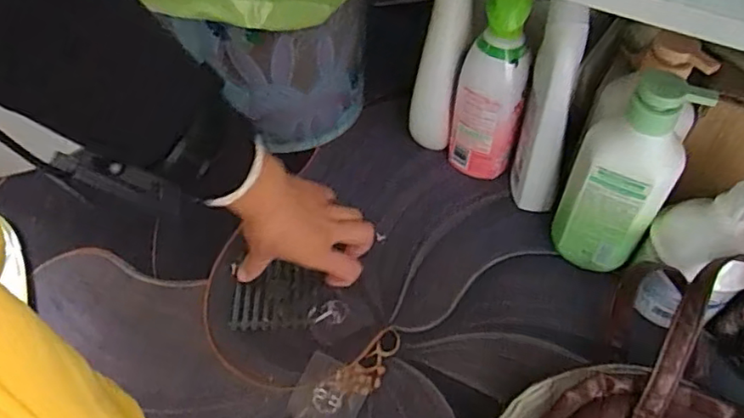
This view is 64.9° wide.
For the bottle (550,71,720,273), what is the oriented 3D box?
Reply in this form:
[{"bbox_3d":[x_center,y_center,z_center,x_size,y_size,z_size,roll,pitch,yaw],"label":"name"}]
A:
[{"bbox_3d":[0.206,-0.018,0.497,0.076,0.215,0.043,24,55,18],"label":"bottle"}]

